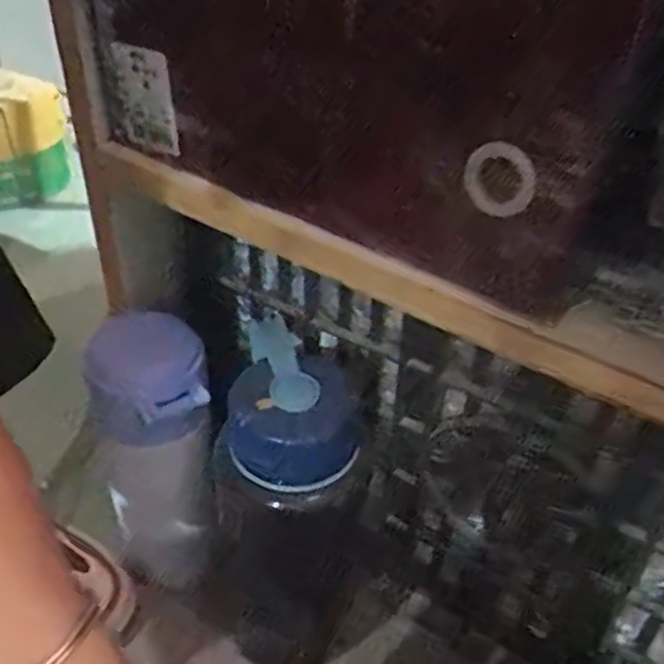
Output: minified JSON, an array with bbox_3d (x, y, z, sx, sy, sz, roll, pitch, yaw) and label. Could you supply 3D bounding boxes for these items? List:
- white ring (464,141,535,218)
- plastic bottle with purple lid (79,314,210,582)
[{"bbox_3d":[0.060,-0.054,0.246,0.025,0.027,0.007,26,44,27],"label":"white ring"},{"bbox_3d":[-0.111,0.084,0.447,0.070,0.184,0.081,-8,39,-13],"label":"plastic bottle with purple lid"}]

